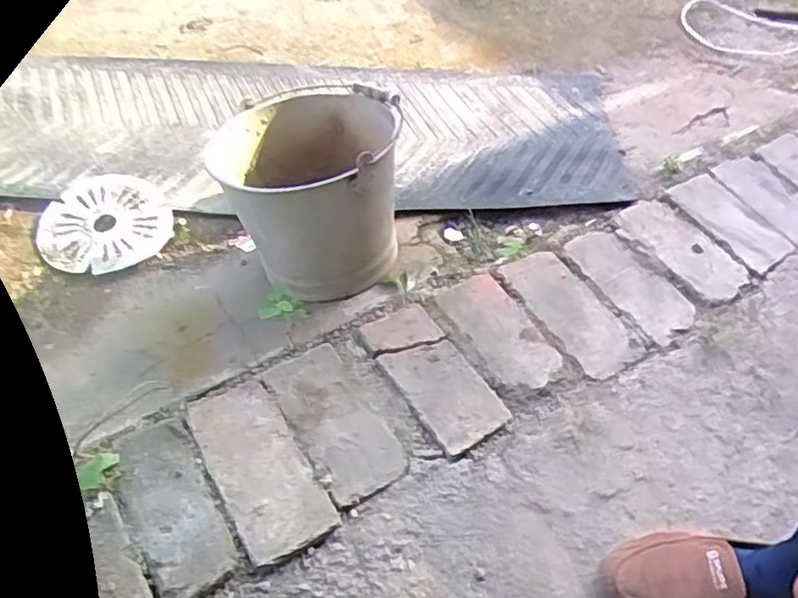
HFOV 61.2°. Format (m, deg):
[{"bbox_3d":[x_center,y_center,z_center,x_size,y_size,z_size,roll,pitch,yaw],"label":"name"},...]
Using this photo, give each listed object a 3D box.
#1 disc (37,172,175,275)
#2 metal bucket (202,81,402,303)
[{"bbox_3d":[-0.562,-0.153,1.279,0.235,0.030,0.263,-32,56,-24],"label":"disc"},{"bbox_3d":[-0.136,-0.191,1.133,0.285,0.257,0.312,0,49,0],"label":"metal bucket"}]

